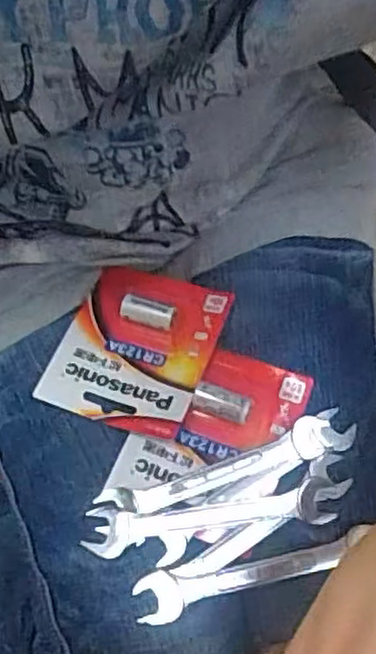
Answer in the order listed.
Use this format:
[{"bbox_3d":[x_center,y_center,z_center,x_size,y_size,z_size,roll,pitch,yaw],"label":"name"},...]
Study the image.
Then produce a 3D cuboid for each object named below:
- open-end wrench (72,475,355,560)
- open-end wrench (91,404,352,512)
[{"bbox_3d":[0.017,0.105,0.396,0.146,0.009,0.026,-9,67,-1],"label":"open-end wrench"},{"bbox_3d":[0.024,0.081,0.408,0.148,0.005,0.025,-18,67,-5],"label":"open-end wrench"}]

